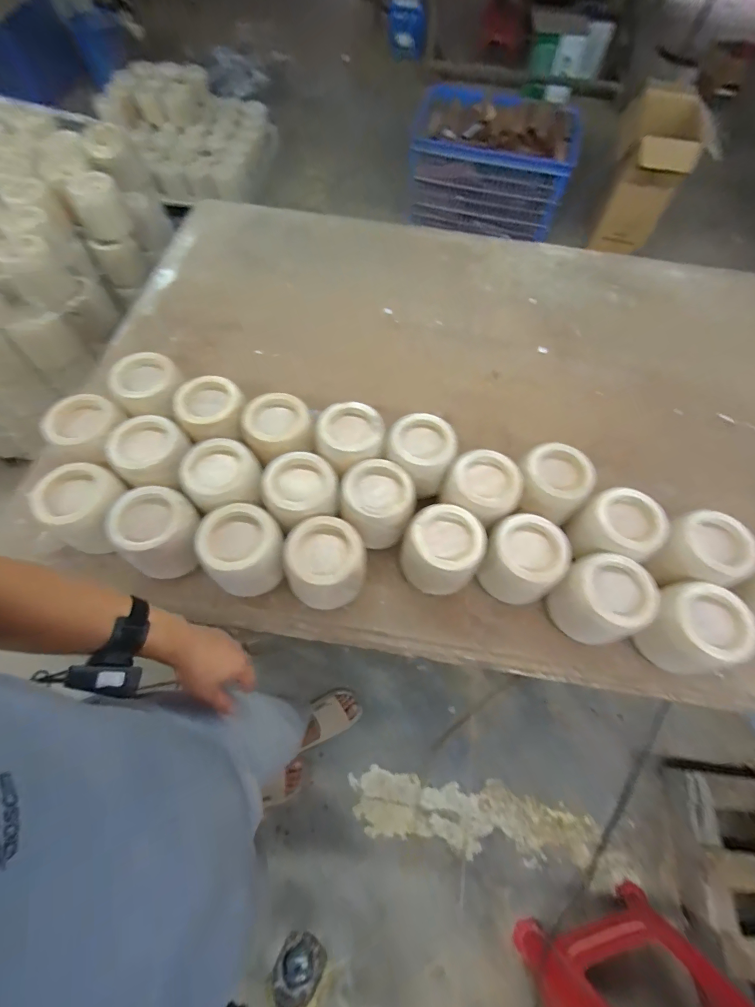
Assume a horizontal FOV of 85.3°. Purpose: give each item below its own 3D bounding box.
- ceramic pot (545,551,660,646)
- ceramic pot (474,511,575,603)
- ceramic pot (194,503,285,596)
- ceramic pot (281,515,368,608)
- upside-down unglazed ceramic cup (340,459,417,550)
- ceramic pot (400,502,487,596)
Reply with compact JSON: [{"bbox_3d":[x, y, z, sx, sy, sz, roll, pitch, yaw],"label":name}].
[{"bbox_3d":[0.382,0.163,0.703,0.129,0.111,0.130,1,65,-2],"label":"ceramic pot"},{"bbox_3d":[0.256,0.099,0.729,0.125,0.114,0.127,1,65,-2],"label":"ceramic pot"},{"bbox_3d":[-0.230,0.081,0.715,0.129,0.099,0.129,1,65,-2],"label":"ceramic pot"},{"bbox_3d":[-0.093,0.103,0.713,0.123,0.118,0.127,1,65,-2],"label":"ceramic pot"},{"bbox_3d":[-0.002,-0.001,0.768,0.128,0.114,0.133,1,65,-2],"label":"upside-down unglazed ceramic cup"},{"bbox_3d":[0.112,0.080,0.727,0.136,0.117,0.131,1,65,-2],"label":"ceramic pot"}]

